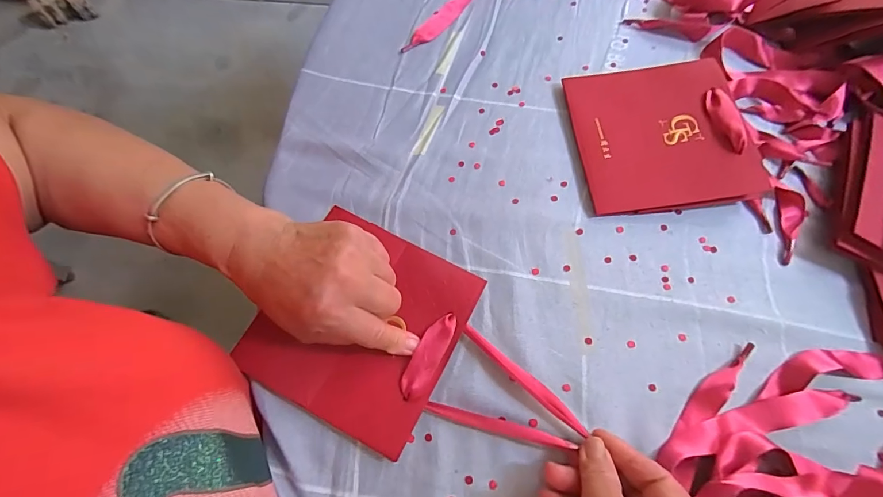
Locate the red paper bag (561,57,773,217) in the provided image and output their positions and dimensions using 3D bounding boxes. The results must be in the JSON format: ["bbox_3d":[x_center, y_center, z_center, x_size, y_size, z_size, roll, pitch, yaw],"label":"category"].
[{"bbox_3d":[0.190,-0.102,0.350,0.138,0.032,0.142,-4,69,-4],"label":"red paper bag"}]

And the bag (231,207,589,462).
[{"bbox_3d":[-0.015,0.073,0.283,0.224,0.010,0.135,27,69,8],"label":"bag"}]

